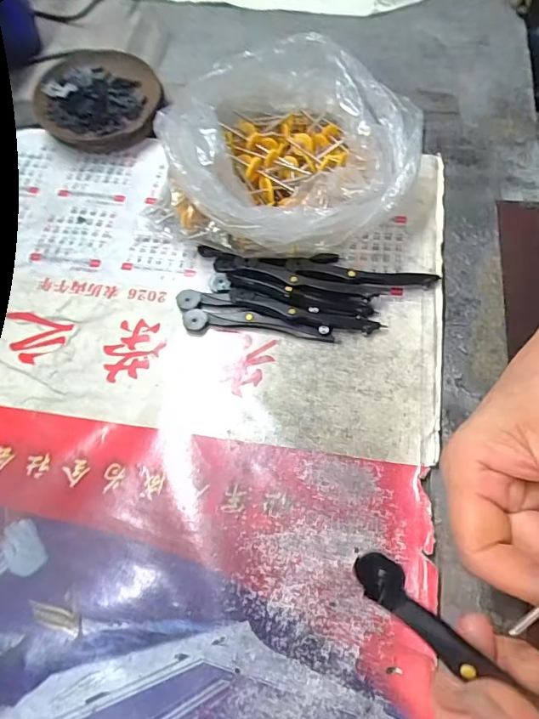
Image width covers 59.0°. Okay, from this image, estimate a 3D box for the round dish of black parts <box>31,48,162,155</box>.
[{"bbox_3d":[-0.163,-0.250,0.459,0.113,0.035,0.107,-5,64,1],"label":"round dish of black parts"}]

